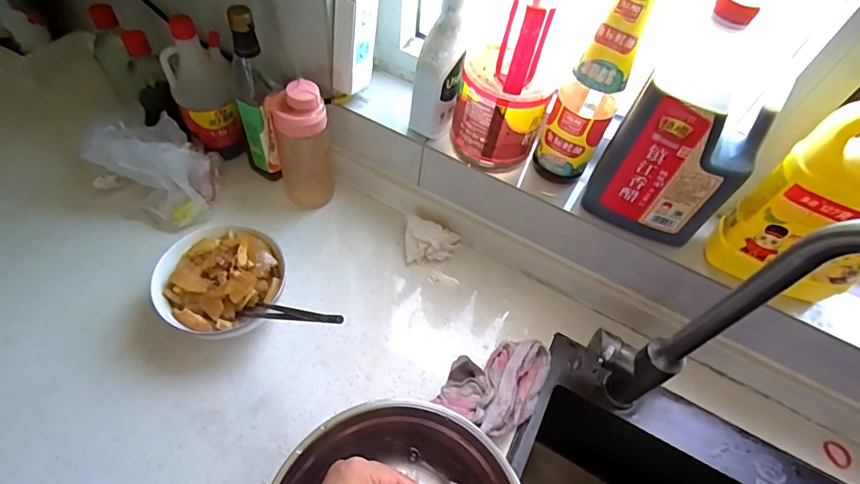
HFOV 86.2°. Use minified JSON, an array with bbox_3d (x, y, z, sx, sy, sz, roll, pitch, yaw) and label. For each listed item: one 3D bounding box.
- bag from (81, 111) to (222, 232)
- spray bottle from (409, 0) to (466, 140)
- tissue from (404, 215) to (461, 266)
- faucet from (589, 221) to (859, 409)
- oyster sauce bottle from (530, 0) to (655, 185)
[{"bbox_3d":[-0.386,-0.111,0.648,0.153,0.126,0.166,-31,65,-25],"label":"bag"},{"bbox_3d":[0.011,-0.224,0.542,0.062,0.224,0.049,7,53,1],"label":"spray bottle"},{"bbox_3d":[0.004,-0.001,0.675,0.084,0.039,0.062,6,55,-3],"label":"tissue"},{"bbox_3d":[0.253,0.135,0.402,0.065,0.423,0.223,-8,57,-13],"label":"faucet"},{"bbox_3d":[0.185,-0.179,0.522,0.068,0.260,0.075,25,56,9],"label":"oyster sauce bottle"}]

